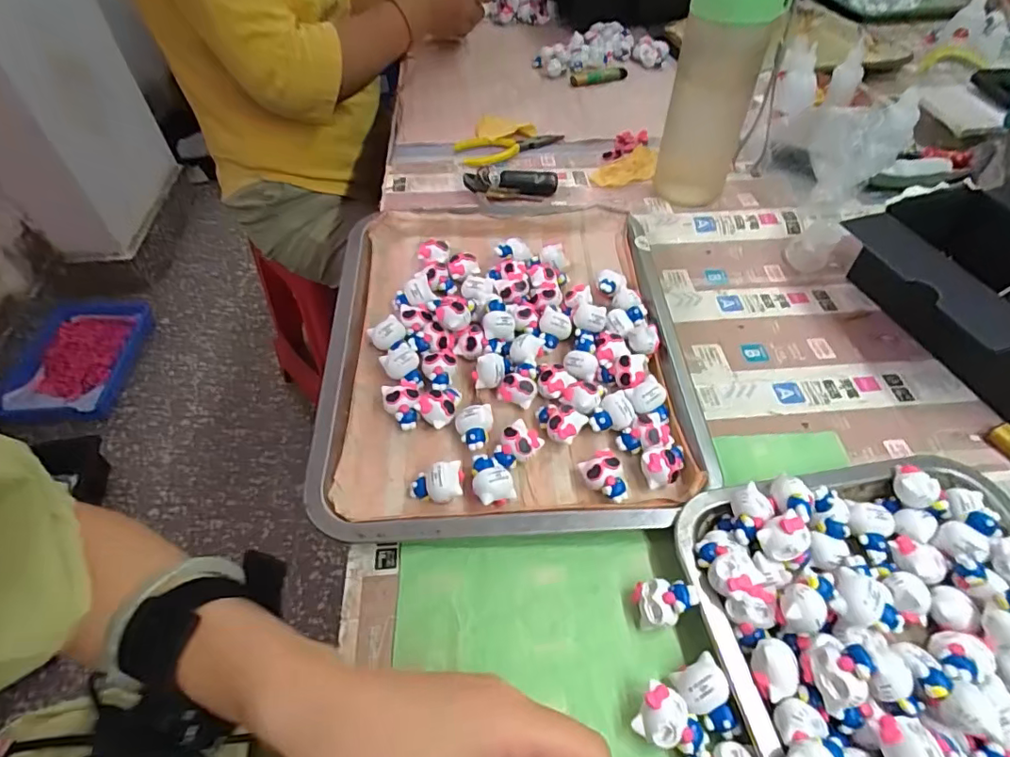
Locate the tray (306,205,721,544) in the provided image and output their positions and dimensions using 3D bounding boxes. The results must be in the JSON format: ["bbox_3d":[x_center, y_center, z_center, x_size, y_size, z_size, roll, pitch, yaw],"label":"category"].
[{"bbox_3d":[0.003,-0.028,0.409,0.262,0.034,0.300,-3,49,-2],"label":"tray"}]

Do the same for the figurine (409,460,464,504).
[{"bbox_3d":[-0.044,0.066,0.340,0.034,0.020,0.021,-8,49,-6],"label":"figurine"}]

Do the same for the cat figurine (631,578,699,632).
[{"bbox_3d":[0.087,0.123,0.293,0.028,0.029,0.022,1,49,1],"label":"cat figurine"}]

